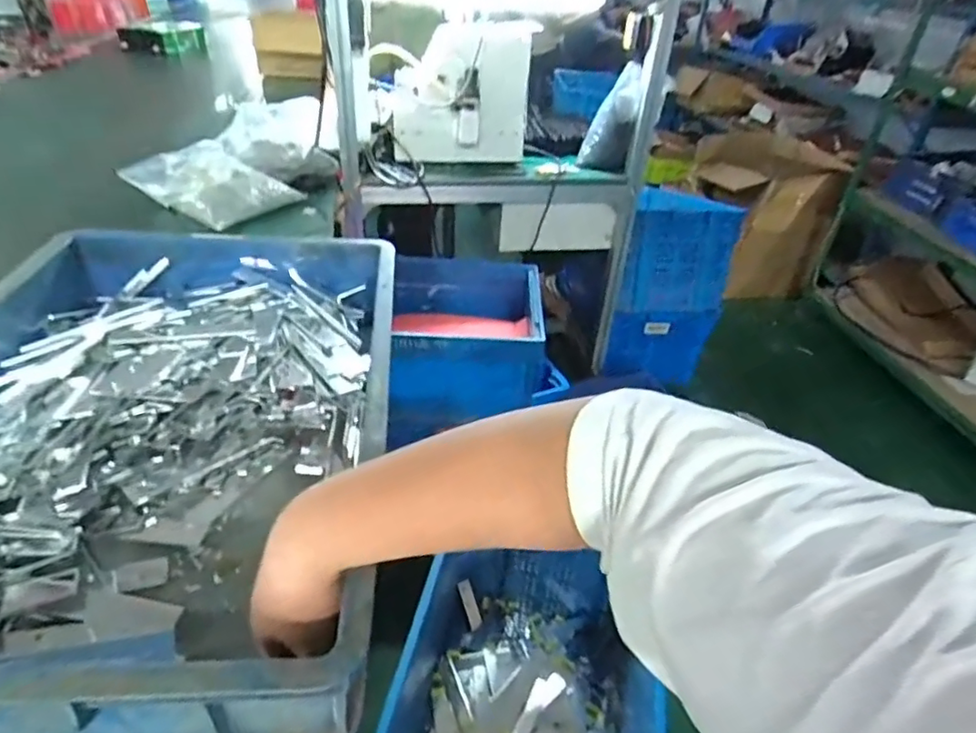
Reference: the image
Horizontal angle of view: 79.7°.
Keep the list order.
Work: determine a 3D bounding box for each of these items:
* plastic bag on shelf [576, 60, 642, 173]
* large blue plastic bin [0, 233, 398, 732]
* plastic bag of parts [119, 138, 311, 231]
[{"bbox_3d":[0.331,-0.648,1.539,0.153,0.246,0.073,30,43,31],"label":"plastic bag on shelf"},{"bbox_3d":[-0.307,0.048,0.580,0.424,0.134,0.601,1,36,-4],"label":"large blue plastic bin"},{"bbox_3d":[-0.553,-0.371,1.187,0.310,0.066,0.212,23,40,24],"label":"plastic bag of parts"}]

